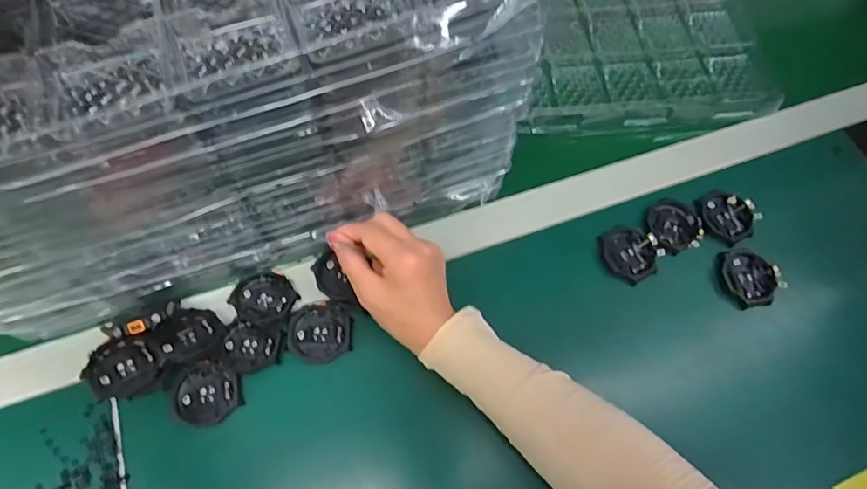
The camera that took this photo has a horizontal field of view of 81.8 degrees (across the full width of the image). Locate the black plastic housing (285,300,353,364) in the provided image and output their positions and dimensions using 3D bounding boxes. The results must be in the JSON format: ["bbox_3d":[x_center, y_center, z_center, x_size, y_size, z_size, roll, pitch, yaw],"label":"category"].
[{"bbox_3d":[-0.094,0.073,0.415,0.051,0.008,0.049,1,65,-2],"label":"black plastic housing"}]

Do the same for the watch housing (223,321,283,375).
[{"bbox_3d":[-0.146,0.083,0.406,0.044,0.009,0.039,-8,66,-6],"label":"watch housing"}]

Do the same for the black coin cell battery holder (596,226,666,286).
[{"bbox_3d":[0.180,0.006,0.456,0.047,0.011,0.051,-33,71,-16],"label":"black coin cell battery holder"}]

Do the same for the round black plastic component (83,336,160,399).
[{"bbox_3d":[-0.236,0.093,0.379,0.045,0.009,0.043,46,58,5],"label":"round black plastic component"}]

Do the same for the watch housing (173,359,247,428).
[{"bbox_3d":[-0.176,0.116,0.391,0.046,0.013,0.047,39,69,14],"label":"watch housing"}]

